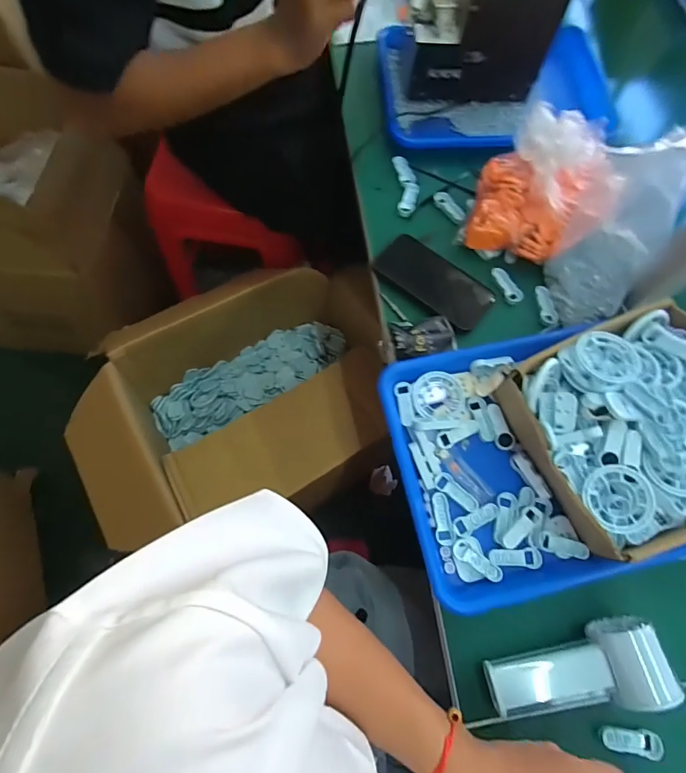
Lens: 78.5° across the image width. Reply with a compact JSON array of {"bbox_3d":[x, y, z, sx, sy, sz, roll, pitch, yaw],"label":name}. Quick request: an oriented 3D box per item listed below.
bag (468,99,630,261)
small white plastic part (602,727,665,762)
[{"bbox_3d":[0.242,-0.223,0.490,0.159,0.122,0.121,23,71,6],"label":"bag"},{"bbox_3d":[0.263,0.322,0.380,0.049,0.012,0.019,2,70,12],"label":"small white plastic part"}]

